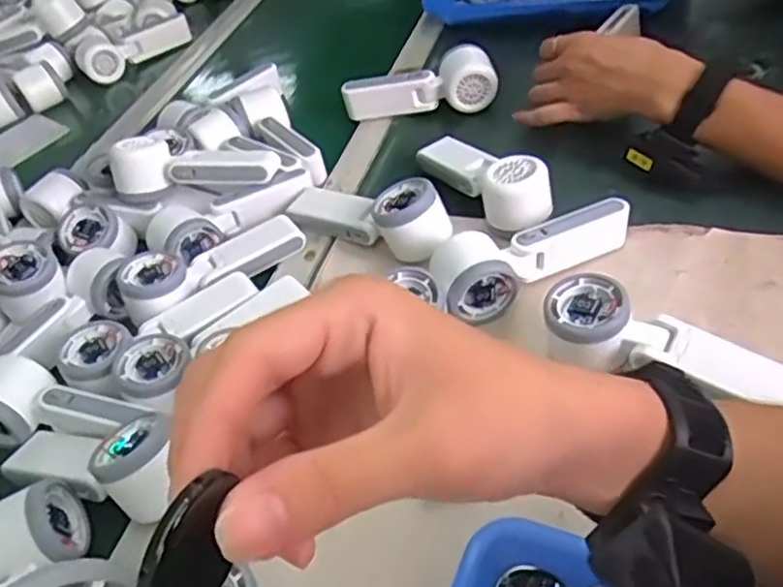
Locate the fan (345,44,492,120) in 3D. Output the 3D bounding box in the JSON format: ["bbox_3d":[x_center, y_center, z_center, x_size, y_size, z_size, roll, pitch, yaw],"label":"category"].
[{"bbox_3d":[0.030,-0.229,0.769,0.168,0.062,0.046,-2,46,14],"label":"fan"}]

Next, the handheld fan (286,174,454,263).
[{"bbox_3d":[-0.019,-0.071,0.641,0.170,0.056,0.049,13,48,36],"label":"handheld fan"}]

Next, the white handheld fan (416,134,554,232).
[{"bbox_3d":[0.081,-0.112,0.647,0.047,0.061,0.156,-32,46,-15],"label":"white handheld fan"}]

